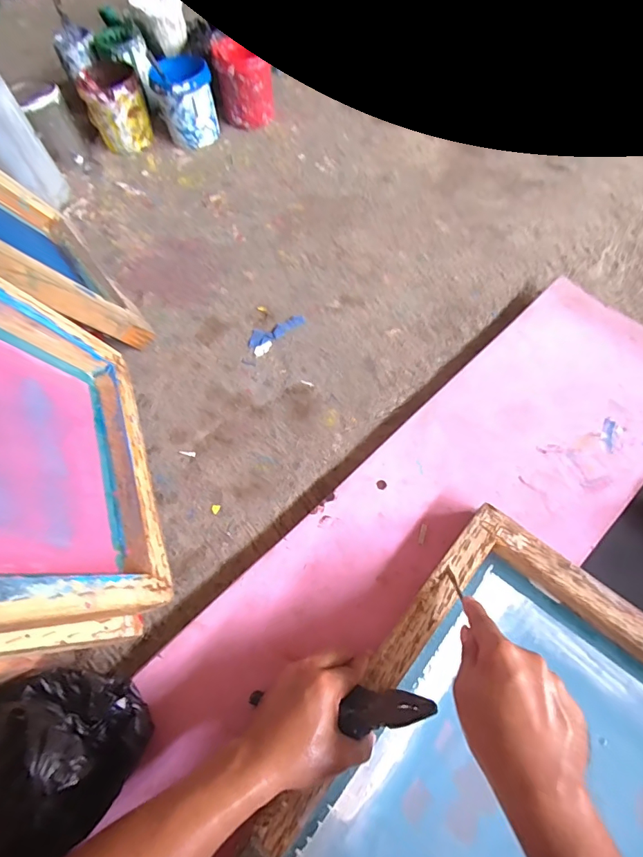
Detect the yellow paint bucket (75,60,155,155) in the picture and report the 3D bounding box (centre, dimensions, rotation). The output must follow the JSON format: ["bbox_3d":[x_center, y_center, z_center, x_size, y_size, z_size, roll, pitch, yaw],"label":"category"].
[{"bbox_3d":[-0.450,-0.708,0.960,0.125,0.134,0.133,-22,63,-8],"label":"yellow paint bucket"}]

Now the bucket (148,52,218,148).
[{"bbox_3d":[-0.295,-0.730,0.953,0.120,0.147,0.158,-13,63,-3],"label":"bucket"}]

